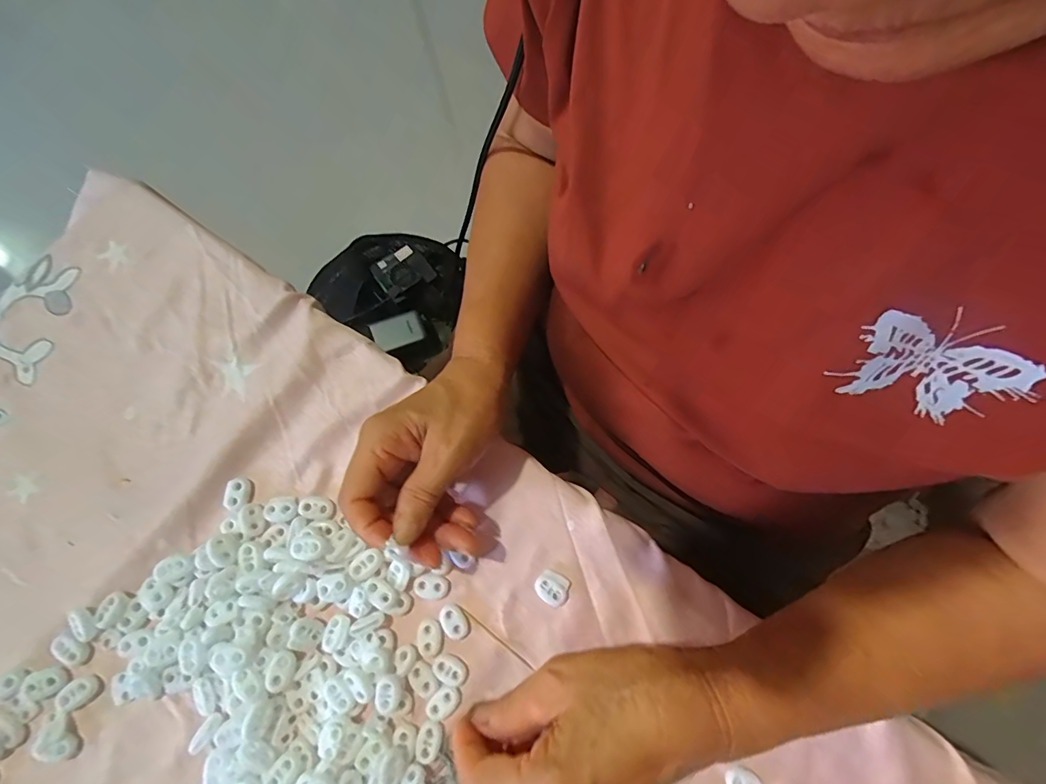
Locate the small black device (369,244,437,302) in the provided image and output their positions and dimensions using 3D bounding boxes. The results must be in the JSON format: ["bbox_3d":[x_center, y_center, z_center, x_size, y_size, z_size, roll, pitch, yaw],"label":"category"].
[{"bbox_3d":[-0.182,-0.182,0.710,0.076,0.020,0.068,-39,80,-11],"label":"small black device"}]

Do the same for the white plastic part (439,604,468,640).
[{"bbox_3d":[-0.046,0.151,0.308,0.015,0.004,0.022,-30,78,-9],"label":"white plastic part"}]

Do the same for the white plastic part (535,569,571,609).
[{"bbox_3d":[0.020,0.132,0.315,0.022,0.005,0.020,39,78,8],"label":"white plastic part"}]

